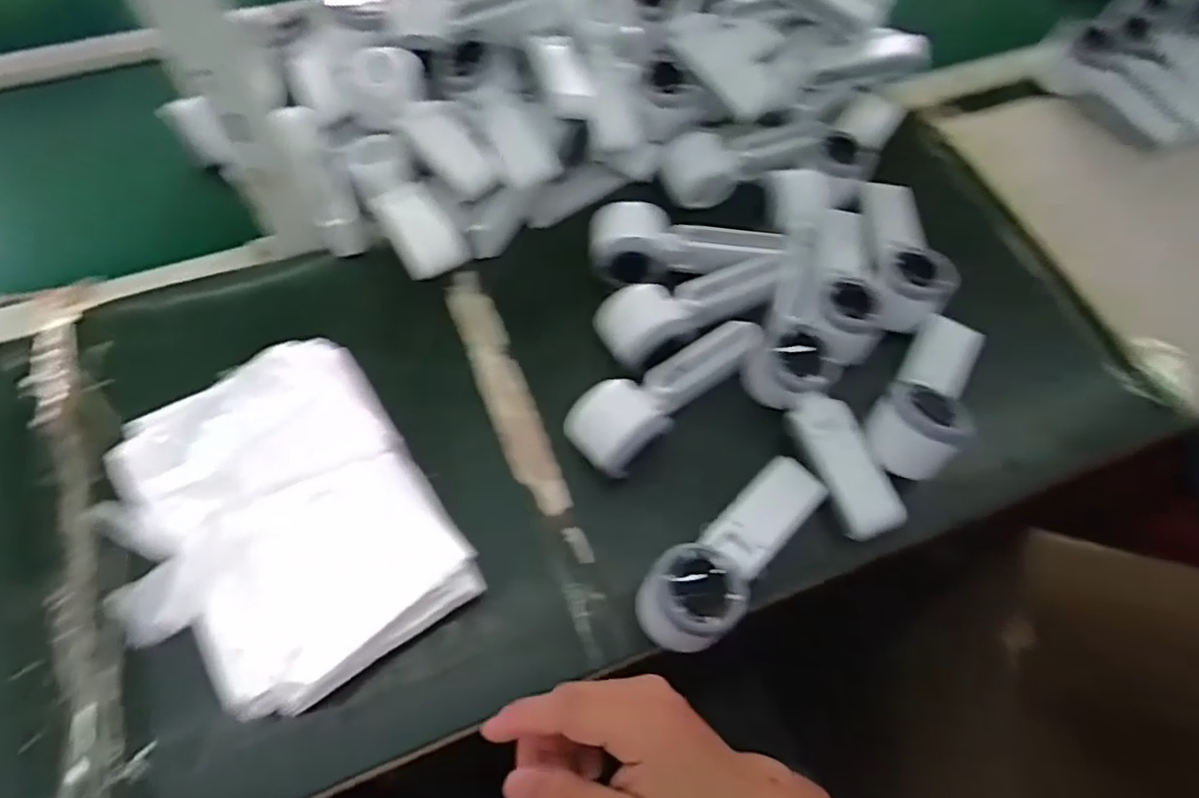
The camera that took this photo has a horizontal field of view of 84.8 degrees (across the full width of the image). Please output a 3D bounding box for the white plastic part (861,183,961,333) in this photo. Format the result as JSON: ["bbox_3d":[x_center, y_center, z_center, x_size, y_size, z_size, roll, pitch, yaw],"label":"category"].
[{"bbox_3d":[0.268,-0.134,0.579,0.059,0.040,0.173,8,62,1],"label":"white plastic part"}]

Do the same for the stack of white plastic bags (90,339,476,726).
[{"bbox_3d":[-0.218,0.083,0.439,0.193,0.061,0.227,-31,68,-18],"label":"stack of white plastic bags"}]

